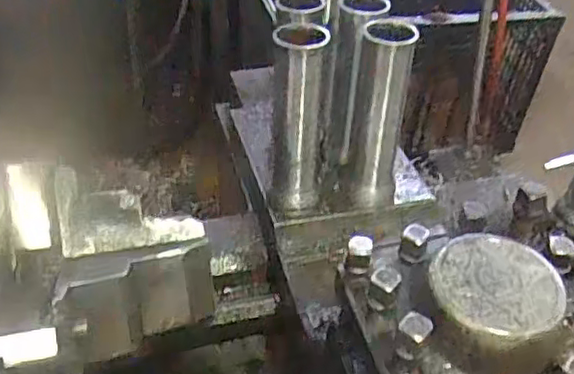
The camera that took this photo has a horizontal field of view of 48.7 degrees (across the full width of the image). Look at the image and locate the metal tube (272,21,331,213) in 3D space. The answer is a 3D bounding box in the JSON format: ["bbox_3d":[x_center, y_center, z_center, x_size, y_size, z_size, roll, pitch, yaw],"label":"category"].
[{"bbox_3d":[0.012,-0.063,0.624,0.050,0.186,0.048,4,40,1],"label":"metal tube"}]

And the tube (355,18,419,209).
[{"bbox_3d":[0.094,-0.070,0.637,0.054,0.192,0.040,11,41,8],"label":"tube"}]

